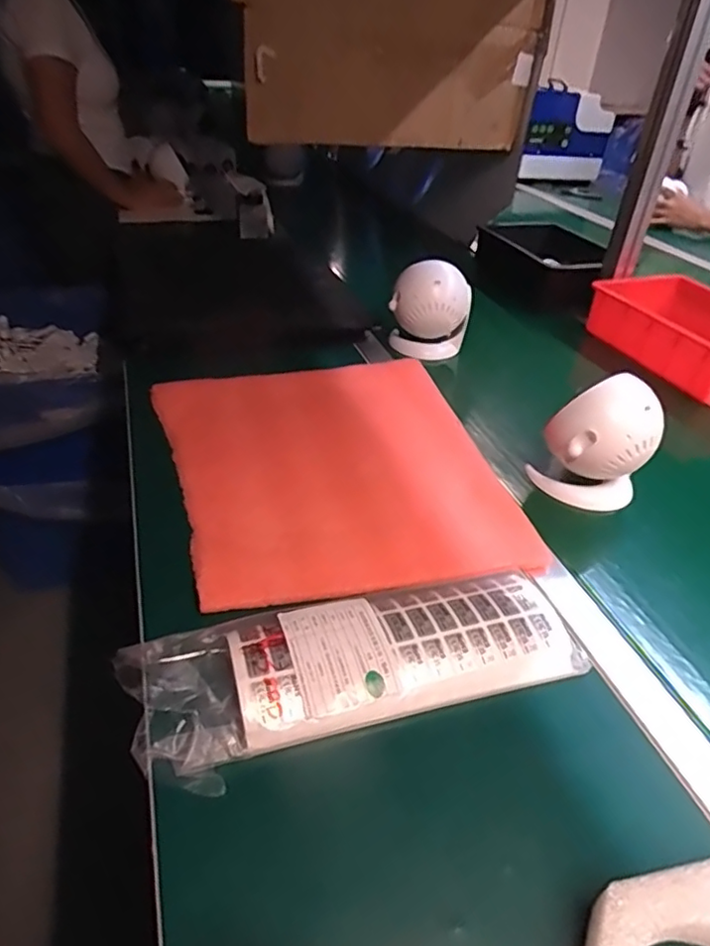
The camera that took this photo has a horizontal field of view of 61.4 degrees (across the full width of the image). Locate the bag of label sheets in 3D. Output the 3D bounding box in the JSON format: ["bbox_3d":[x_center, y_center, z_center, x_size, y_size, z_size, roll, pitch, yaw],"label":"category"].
[{"bbox_3d":[0.005,0.141,0.469,0.337,0.031,0.118,-10,40,-17],"label":"bag of label sheets"}]

